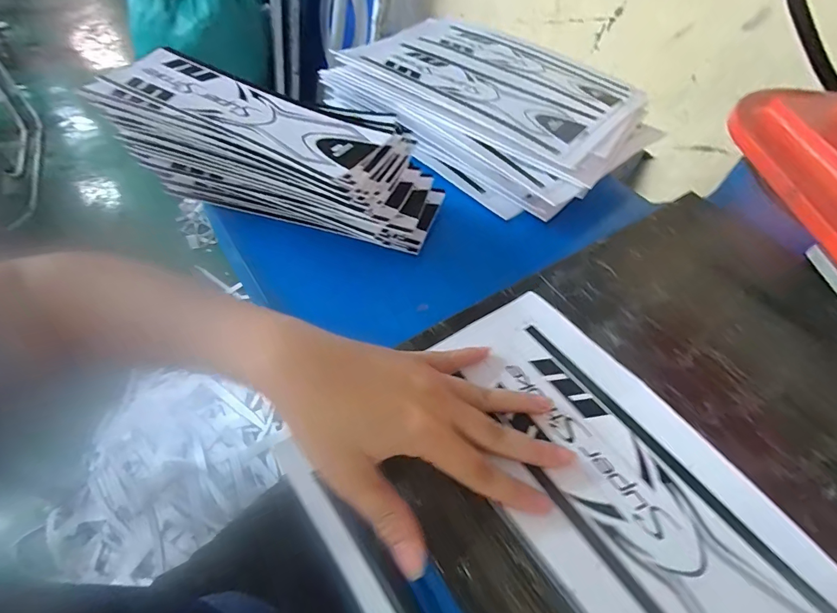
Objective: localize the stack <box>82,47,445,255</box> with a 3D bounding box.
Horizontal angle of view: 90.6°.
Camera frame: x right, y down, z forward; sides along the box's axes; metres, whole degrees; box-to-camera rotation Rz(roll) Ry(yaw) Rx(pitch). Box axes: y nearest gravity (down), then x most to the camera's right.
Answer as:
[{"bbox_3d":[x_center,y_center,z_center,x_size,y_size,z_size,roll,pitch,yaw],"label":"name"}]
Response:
[{"bbox_3d":[-0.134,-0.137,0.389,0.300,0.093,0.120,17,50,8],"label":"stack"}]

